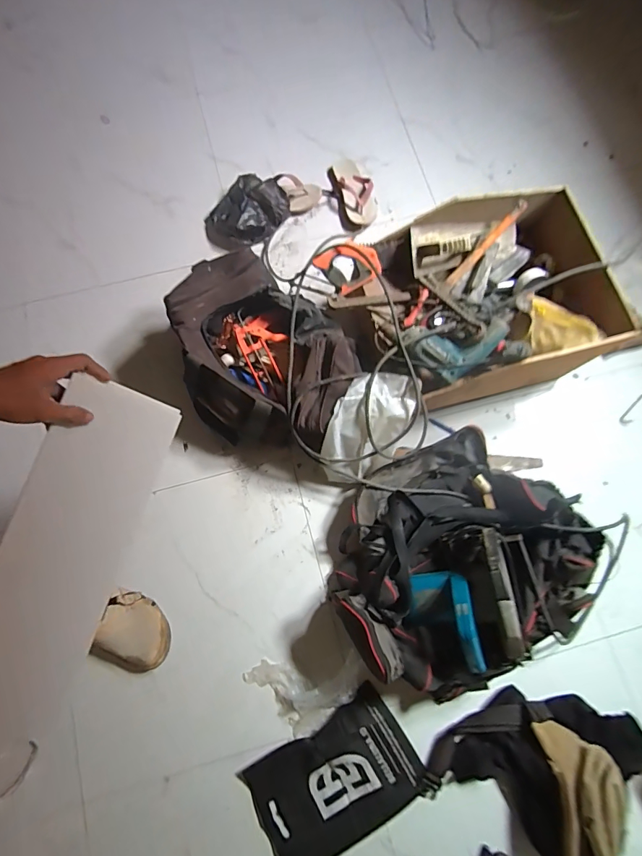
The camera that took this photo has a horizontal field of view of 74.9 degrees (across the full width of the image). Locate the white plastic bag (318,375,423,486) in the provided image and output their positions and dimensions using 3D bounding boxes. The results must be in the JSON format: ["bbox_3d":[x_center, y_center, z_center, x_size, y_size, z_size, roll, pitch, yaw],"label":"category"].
[{"bbox_3d":[0.102,0.004,0.935,0.153,0.159,0.242,30,78,6],"label":"white plastic bag"}]

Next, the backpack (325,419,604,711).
[{"bbox_3d":[0.287,0.281,0.873,0.474,0.265,0.478,0,77,-1],"label":"backpack"}]

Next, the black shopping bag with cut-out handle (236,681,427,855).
[{"bbox_3d":[0.032,0.749,0.879,0.338,0.018,0.237,-30,79,-6],"label":"black shopping bag with cut-out handle"}]

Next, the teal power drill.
[{"bbox_3d":[0.285,-0.196,0.897,0.167,0.058,0.161,-40,81,-9],"label":"teal power drill"}]

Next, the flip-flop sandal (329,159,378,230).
[{"bbox_3d":[0.095,-0.683,1.225,0.111,0.053,0.232,-17,78,-4],"label":"flip-flop sandal"}]

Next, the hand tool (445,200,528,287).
[{"bbox_3d":[0.381,-0.425,0.974,0.023,0.020,0.234,46,105,10],"label":"hand tool"}]

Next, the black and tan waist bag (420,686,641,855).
[{"bbox_3d":[0.464,0.711,0.841,0.455,0.113,0.317,-31,79,-6],"label":"black and tan waist bag"}]

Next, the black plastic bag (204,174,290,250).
[{"bbox_3d":[-0.216,-0.609,1.177,0.231,0.084,0.178,-38,80,-8],"label":"black plastic bag"}]

